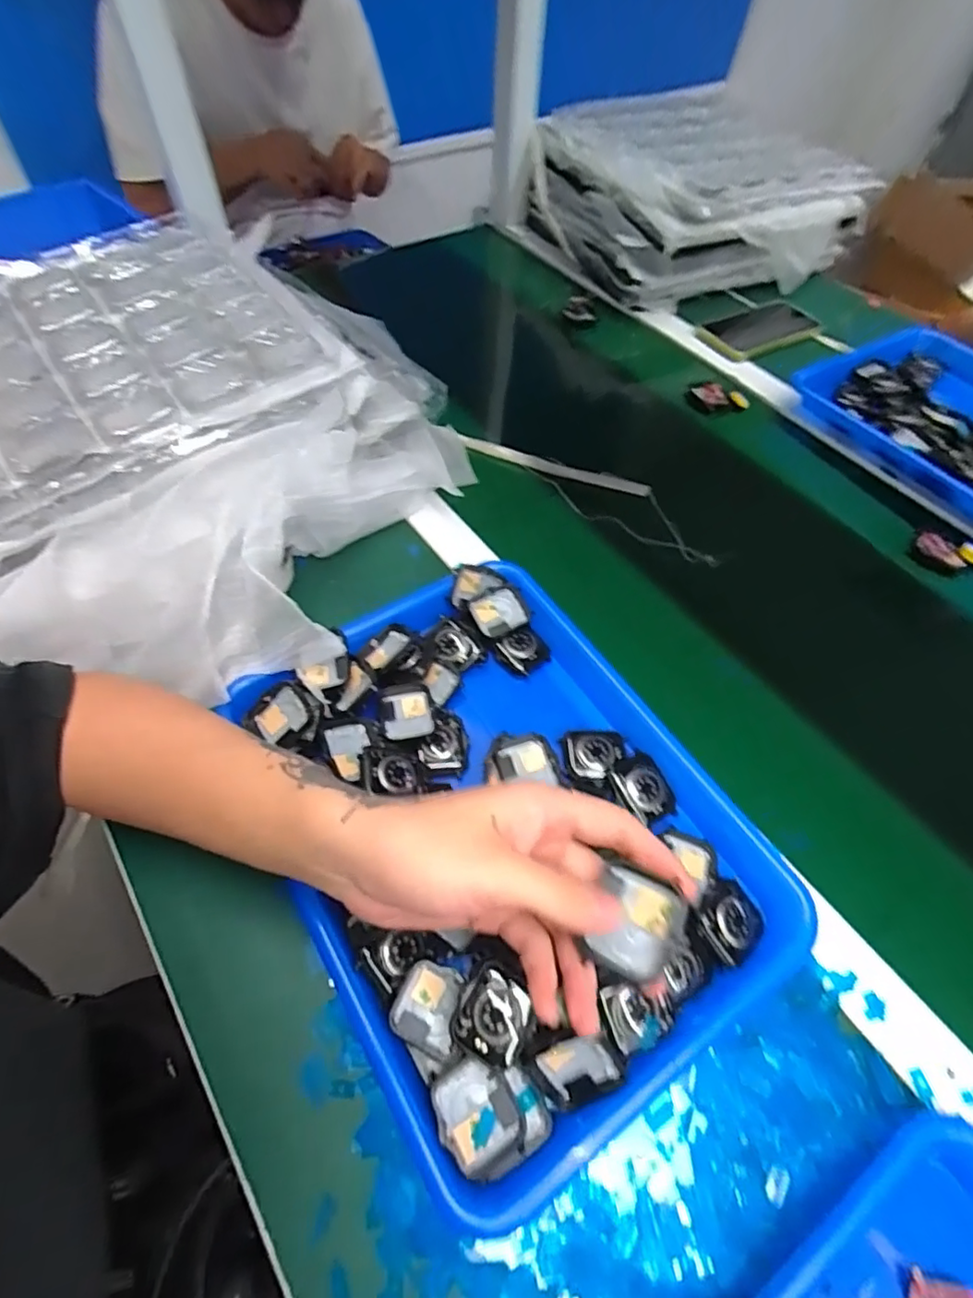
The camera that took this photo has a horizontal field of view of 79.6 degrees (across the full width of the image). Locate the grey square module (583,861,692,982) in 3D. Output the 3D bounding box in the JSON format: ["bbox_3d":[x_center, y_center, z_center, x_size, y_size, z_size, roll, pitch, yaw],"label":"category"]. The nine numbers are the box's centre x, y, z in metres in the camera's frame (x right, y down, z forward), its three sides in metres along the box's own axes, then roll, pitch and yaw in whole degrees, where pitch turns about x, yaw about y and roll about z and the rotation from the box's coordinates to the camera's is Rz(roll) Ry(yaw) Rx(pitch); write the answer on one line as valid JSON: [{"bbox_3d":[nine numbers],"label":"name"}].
[{"bbox_3d":[0.065,0.119,0.251,0.036,0.010,0.039,23,60,13],"label":"grey square module"}]

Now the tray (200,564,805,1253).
[{"bbox_3d":[0.007,0.101,0.369,0.255,0.037,0.332,-27,62,-17],"label":"tray"}]

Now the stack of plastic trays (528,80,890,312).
[{"bbox_3d":[0.282,-0.618,0.799,0.373,0.125,0.298,-17,59,-12],"label":"stack of plastic trays"}]

